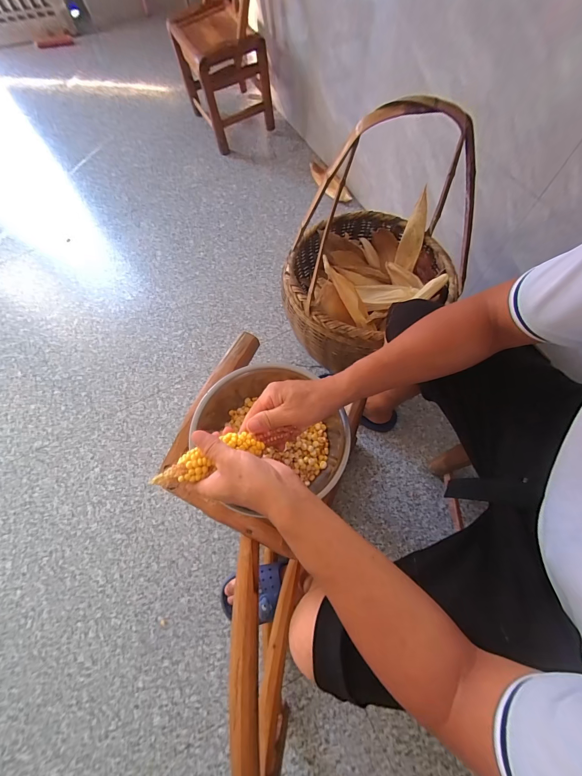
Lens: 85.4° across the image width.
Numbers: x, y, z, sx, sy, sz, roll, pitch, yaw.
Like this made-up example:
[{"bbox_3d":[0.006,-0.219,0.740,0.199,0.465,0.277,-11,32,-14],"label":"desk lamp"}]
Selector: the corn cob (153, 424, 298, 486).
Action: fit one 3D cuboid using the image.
[{"bbox_3d":[-0.077,0.078,0.388,0.173,0.028,0.036,-16,68,-22],"label":"corn cob"}]

